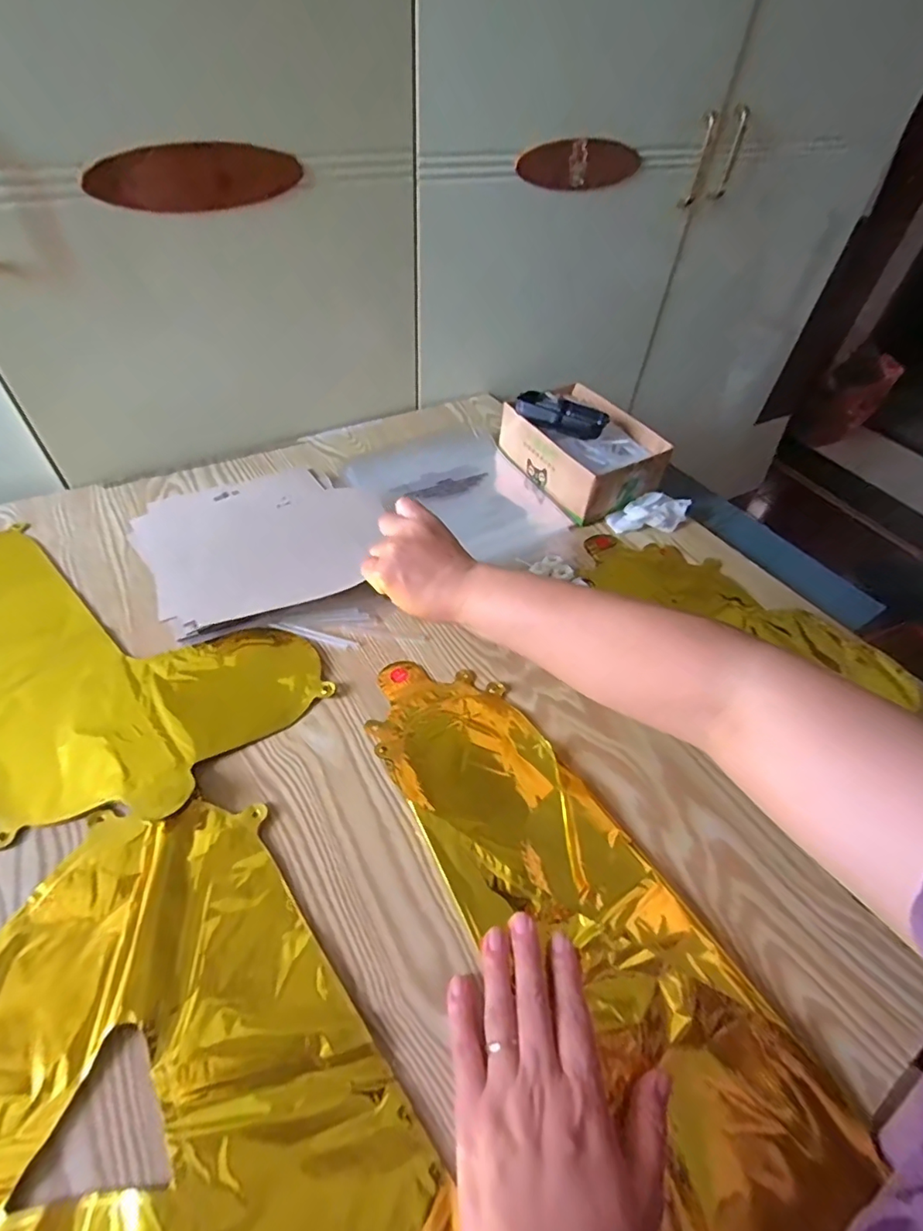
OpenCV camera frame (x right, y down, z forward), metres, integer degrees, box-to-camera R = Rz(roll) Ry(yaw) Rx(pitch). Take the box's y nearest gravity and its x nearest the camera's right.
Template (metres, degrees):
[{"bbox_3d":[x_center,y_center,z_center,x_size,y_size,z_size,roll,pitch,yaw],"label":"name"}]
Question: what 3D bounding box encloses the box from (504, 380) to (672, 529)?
[{"bbox_3d":[0.148,-0.207,0.655,0.132,0.070,0.184,-22,55,-23],"label":"box"}]

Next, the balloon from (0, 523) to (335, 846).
[{"bbox_3d":[-0.332,0.015,0.461,0.396,0.012,0.228,34,54,21],"label":"balloon"}]

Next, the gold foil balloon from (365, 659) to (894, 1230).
[{"bbox_3d":[0.065,0.182,0.358,0.128,0.014,0.409,-26,56,-25],"label":"gold foil balloon"}]

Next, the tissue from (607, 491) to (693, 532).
[{"bbox_3d":[0.228,-0.125,0.622,0.106,0.023,0.050,-5,50,-10],"label":"tissue"}]

